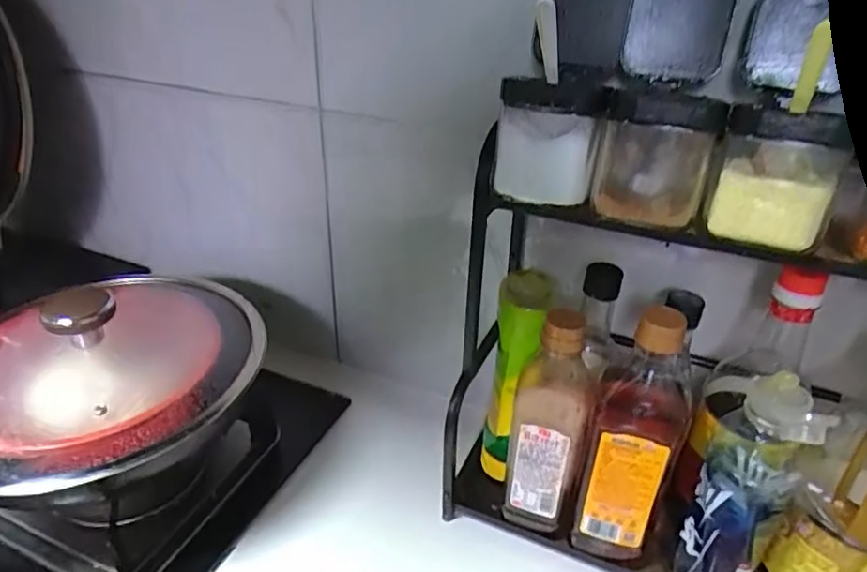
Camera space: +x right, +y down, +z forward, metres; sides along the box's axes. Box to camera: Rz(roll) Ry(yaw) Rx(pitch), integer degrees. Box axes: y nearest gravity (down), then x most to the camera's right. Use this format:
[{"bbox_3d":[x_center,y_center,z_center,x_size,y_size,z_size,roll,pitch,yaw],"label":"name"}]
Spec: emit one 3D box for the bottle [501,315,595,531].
[{"bbox_3d":[0.105,0.117,0.540,0.062,0.219,0.070,7,32,10],"label":"bottle"}]

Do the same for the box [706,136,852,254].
[{"bbox_3d":[0.225,-0.067,0.395,0.068,0.064,0.061,19,35,25],"label":"box"}]

